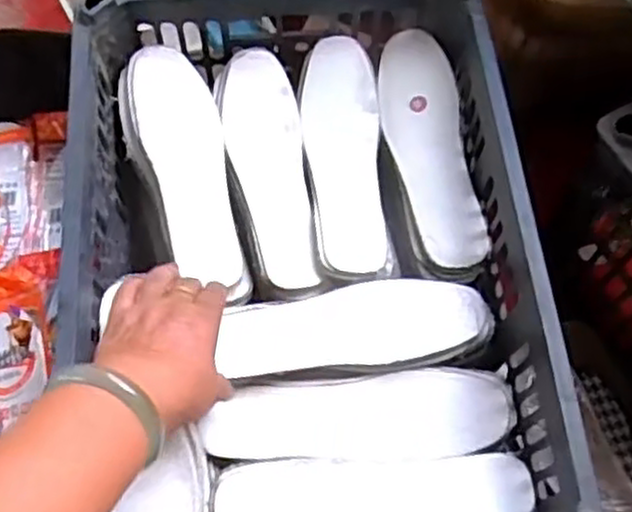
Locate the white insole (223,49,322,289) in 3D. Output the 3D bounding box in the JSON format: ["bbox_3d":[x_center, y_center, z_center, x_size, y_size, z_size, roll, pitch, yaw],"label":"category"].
[{"bbox_3d":[-0.042,-0.081,0.665,0.064,0.012,0.230,-8,67,-3],"label":"white insole"}]

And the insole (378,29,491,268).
[{"bbox_3d":[0.098,-0.100,0.668,0.067,0.009,0.232,-6,67,-2],"label":"insole"}]

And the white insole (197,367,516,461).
[{"bbox_3d":[0.033,0.124,0.579,0.229,0.024,0.063,-5,67,-2],"label":"white insole"}]

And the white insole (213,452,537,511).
[{"bbox_3d":[0.043,0.179,0.543,0.221,0.019,0.066,-3,66,0],"label":"white insole"}]

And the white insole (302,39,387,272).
[{"bbox_3d":[0.024,-0.091,0.661,0.065,0.019,0.221,-3,66,-1],"label":"white insole"}]

